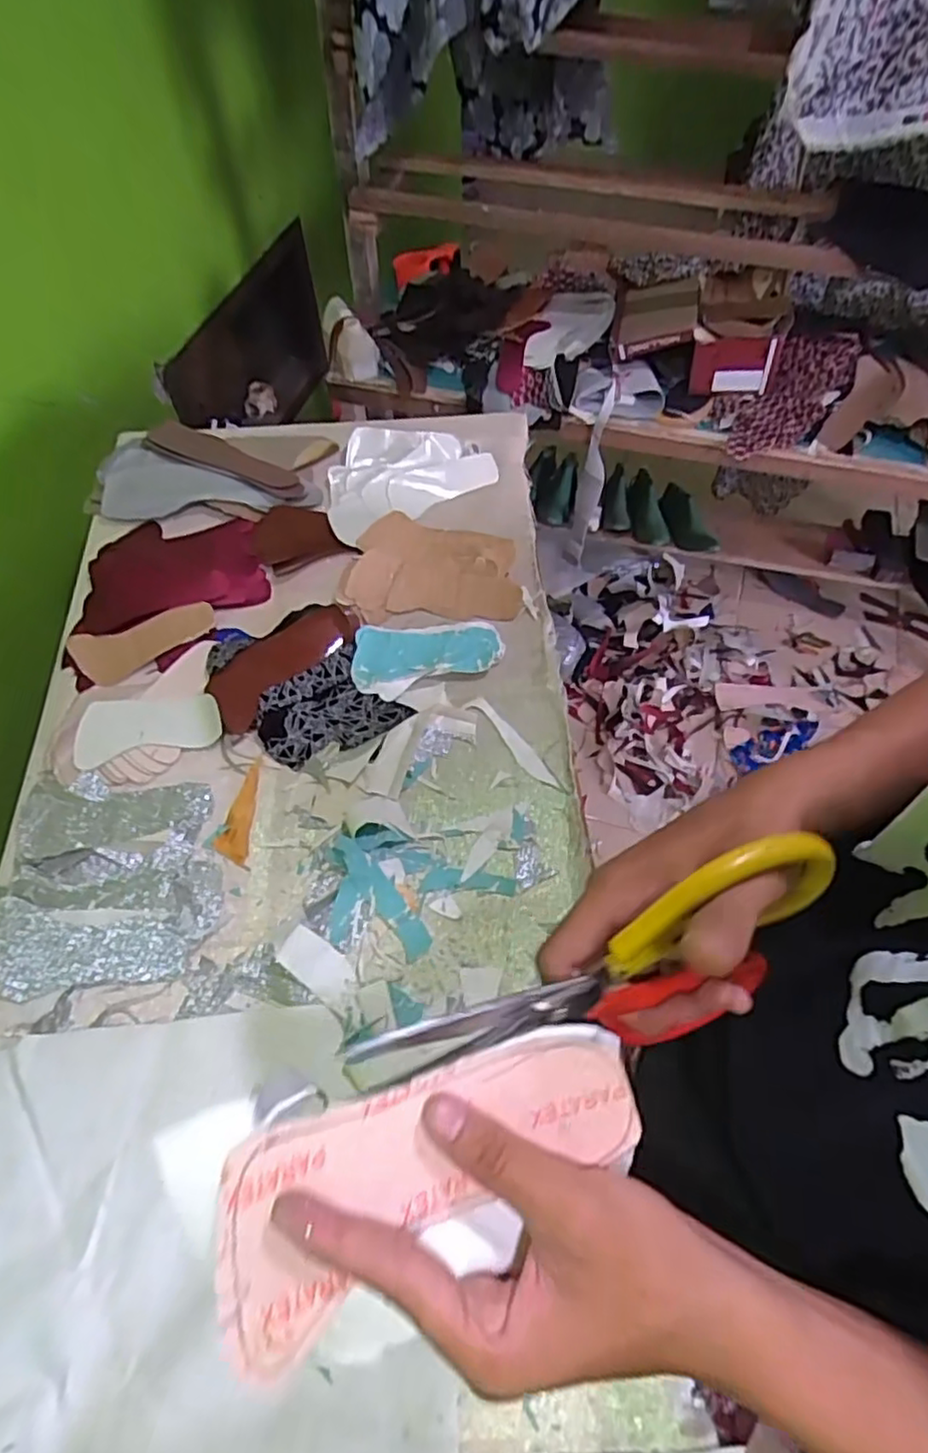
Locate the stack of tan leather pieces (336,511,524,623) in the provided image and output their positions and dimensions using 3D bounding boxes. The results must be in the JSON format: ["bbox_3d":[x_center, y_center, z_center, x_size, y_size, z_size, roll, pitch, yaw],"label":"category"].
[{"bbox_3d":[-0.042,-0.203,0.863,0.220,0.026,0.132,-2,83,0],"label":"stack of tan leather pieces"}]

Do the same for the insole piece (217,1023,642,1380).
[{"bbox_3d":[-0.014,0.161,0.251,0.160,0.019,0.063,-23,61,-8],"label":"insole piece"}]

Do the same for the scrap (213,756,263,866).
[{"bbox_3d":[-0.237,0.086,0.726,0.034,0.020,0.116,5,60,5],"label":"scrap"}]

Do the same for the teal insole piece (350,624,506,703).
[{"bbox_3d":[-0.043,-0.089,0.801,0.177,0.022,0.082,-10,59,-4],"label":"teal insole piece"}]

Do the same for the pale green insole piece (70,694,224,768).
[{"bbox_3d":[-0.349,-0.001,0.750,0.154,0.010,0.067,-11,83,-7],"label":"pale green insole piece"}]

